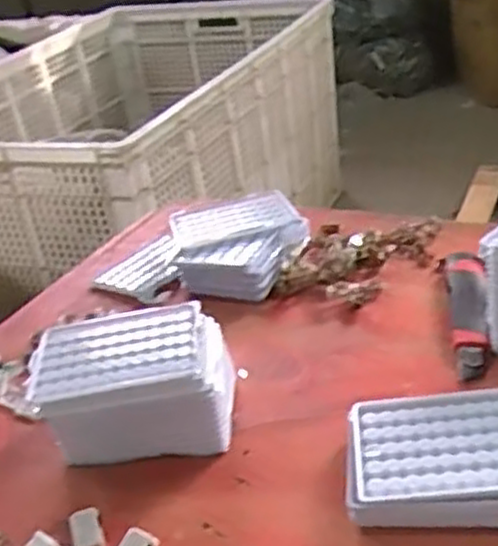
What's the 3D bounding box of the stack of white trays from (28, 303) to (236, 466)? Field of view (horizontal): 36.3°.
[{"bbox_3d":[-0.089,0.090,0.597,0.147,0.076,0.104,-9,29,1],"label":"stack of white trays"}]

